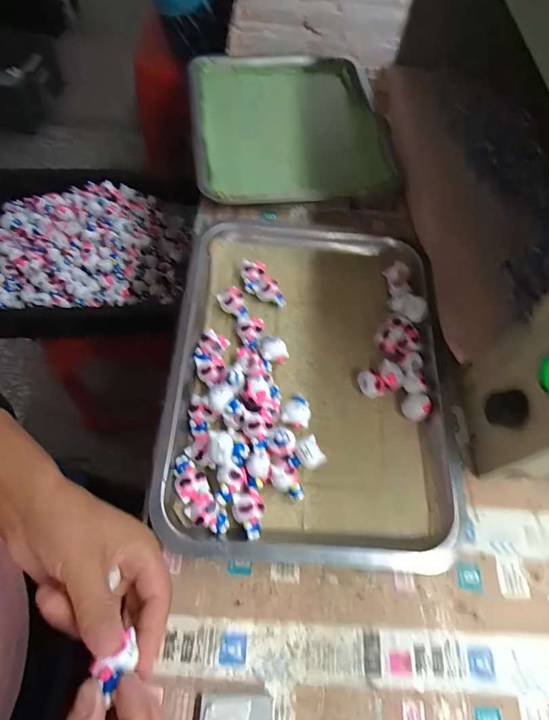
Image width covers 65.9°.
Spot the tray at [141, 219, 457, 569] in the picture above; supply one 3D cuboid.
[{"bbox_3d":[0.032,0.005,0.417,0.273,0.039,0.359,1,62,-2],"label":"tray"}]

